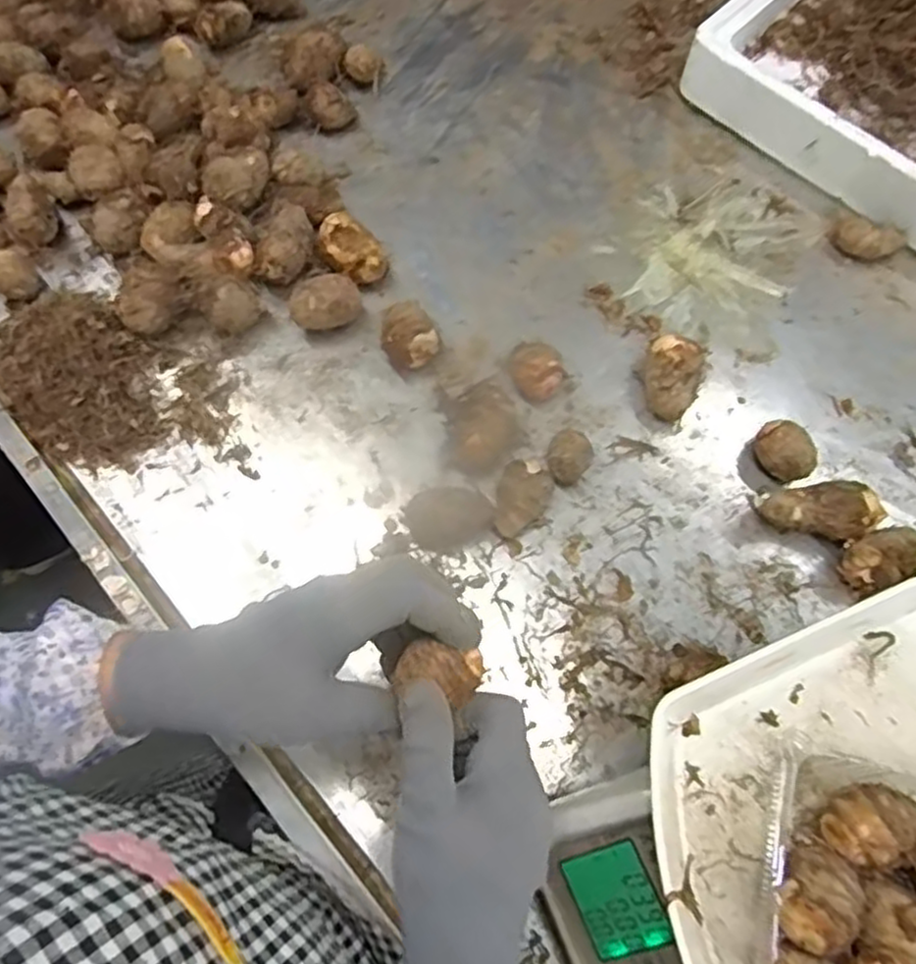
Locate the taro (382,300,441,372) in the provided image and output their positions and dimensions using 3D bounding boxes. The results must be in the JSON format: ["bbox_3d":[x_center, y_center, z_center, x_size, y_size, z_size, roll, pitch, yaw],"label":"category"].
[{"bbox_3d":[-0.040,-0.118,0.591,0.049,0.045,0.052,-6,70,-2],"label":"taro"}]

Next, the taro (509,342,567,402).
[{"bbox_3d":[0.062,-0.086,0.578,0.044,0.036,0.040,0,70,0],"label":"taro"}]

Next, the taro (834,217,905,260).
[{"bbox_3d":[0.354,-0.206,0.630,0.053,0.032,0.027,14,71,5],"label":"taro"}]

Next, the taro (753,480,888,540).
[{"bbox_3d":[0.265,0.024,0.542,0.078,0.040,0.040,-3,70,-1],"label":"taro"}]

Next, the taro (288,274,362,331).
[{"bbox_3d":[-0.109,-0.148,0.604,0.058,0.039,0.042,-6,70,-2],"label":"taro"}]

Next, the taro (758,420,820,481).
[{"bbox_3d":[0.246,-0.021,0.559,0.034,0.041,0.047,-29,73,-10],"label":"taro"}]

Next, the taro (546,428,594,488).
[{"bbox_3d":[0.084,-0.017,0.559,0.032,0.033,0.038,32,73,11],"label":"taro"}]

